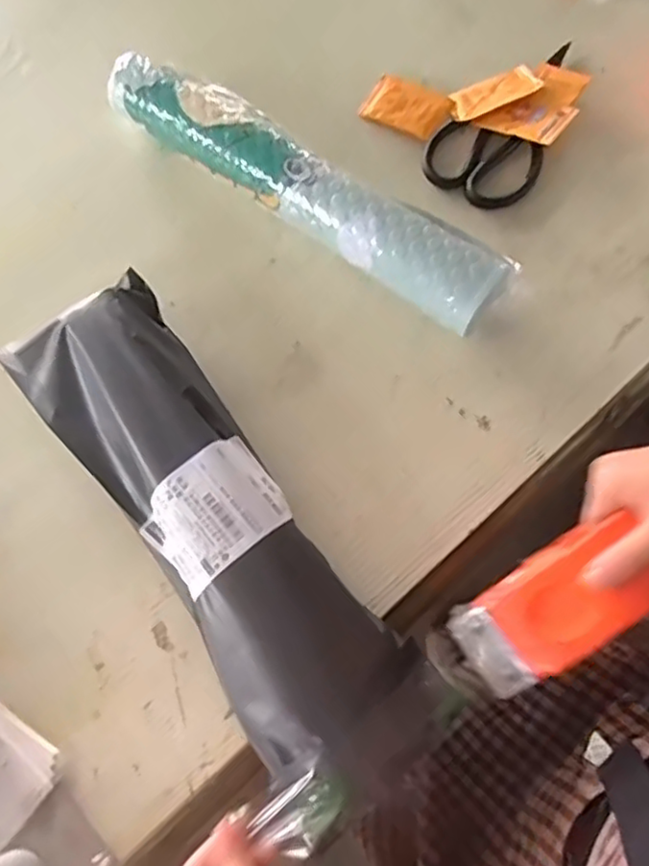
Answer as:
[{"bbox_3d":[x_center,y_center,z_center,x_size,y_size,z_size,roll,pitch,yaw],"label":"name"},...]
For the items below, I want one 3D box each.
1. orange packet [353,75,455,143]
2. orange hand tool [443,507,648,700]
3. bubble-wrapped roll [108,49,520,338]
[{"bbox_3d":[0.077,-0.317,0.638,0.084,0.012,0.053,25,72,10],"label":"orange packet"},{"bbox_3d":[0.153,0.106,0.419,0.148,0.023,0.064,-39,74,15],"label":"orange hand tool"},{"bbox_3d":[-0.024,-0.223,0.580,0.413,0.060,0.075,36,75,16],"label":"bubble-wrapped roll"}]

